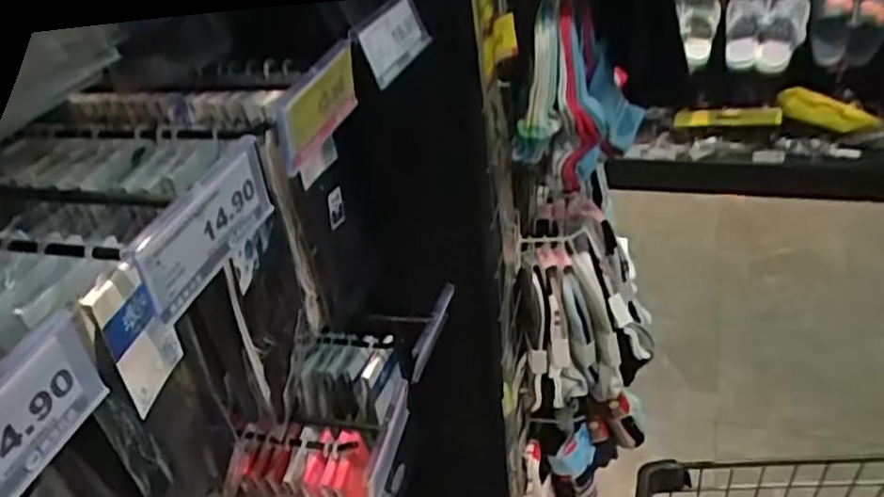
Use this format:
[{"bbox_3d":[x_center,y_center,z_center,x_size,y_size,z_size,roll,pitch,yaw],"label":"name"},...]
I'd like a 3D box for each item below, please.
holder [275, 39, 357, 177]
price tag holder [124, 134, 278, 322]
[{"bbox_3d":[-0.077,-0.089,0.449,0.011,0.048,0.091,14,43,16],"label":"holder"},{"bbox_3d":[-0.114,-0.010,0.353,0.008,0.046,0.100,7,38,19],"label":"price tag holder"}]

